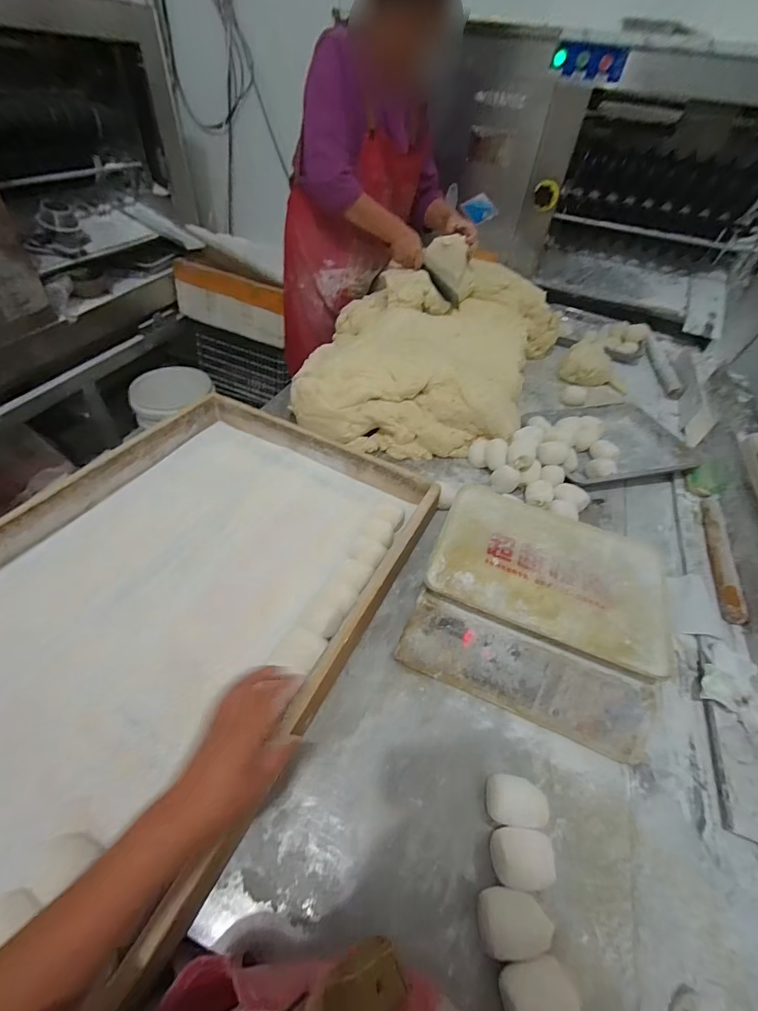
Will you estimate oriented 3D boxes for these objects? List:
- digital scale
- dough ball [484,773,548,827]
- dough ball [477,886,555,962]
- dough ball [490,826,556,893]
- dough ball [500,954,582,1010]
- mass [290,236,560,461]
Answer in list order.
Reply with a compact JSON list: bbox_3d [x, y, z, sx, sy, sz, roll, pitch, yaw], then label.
[{"bbox_3d":[0.239,0.141,0.625,0.334,0.088,0.314,20,48,12],"label":"digital scale"},{"bbox_3d":[0.159,0.344,0.478,0.070,0.035,0.052,7,48,-1],"label":"dough ball"},{"bbox_3d":[0.134,0.416,0.410,0.064,0.029,0.050,5,47,-2],"label":"dough ball"},{"bbox_3d":[0.154,0.382,0.446,0.064,0.034,0.049,6,47,0],"label":"dough ball"},{"bbox_3d":[0.146,0.452,0.376,0.063,0.034,0.049,-7,48,-13],"label":"dough ball"},{"bbox_3d":[0.146,-0.430,1.046,0.547,0.188,0.741,20,48,12],"label":"mass"}]

